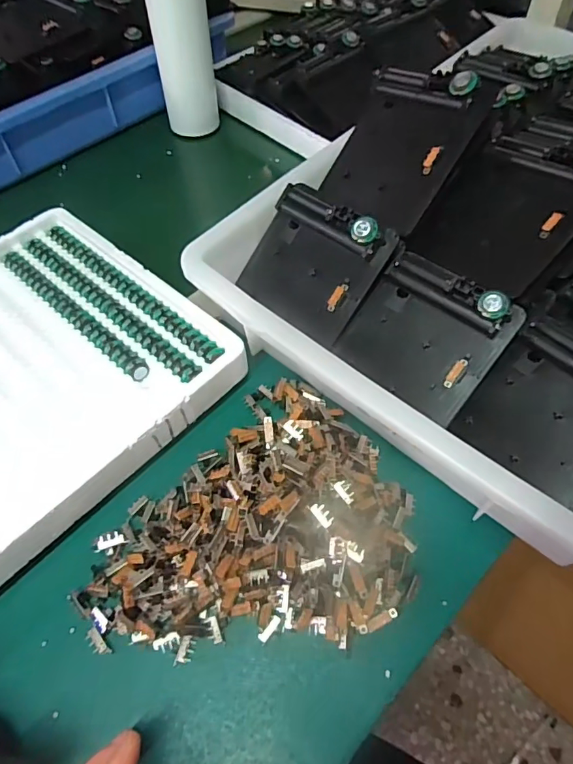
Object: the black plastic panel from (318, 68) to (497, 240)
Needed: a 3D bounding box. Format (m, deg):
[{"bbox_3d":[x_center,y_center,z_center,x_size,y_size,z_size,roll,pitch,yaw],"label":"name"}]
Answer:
[{"bbox_3d":[0.091,-0.193,0.407,0.105,0.023,0.128,35,101,33],"label":"black plastic panel"}]

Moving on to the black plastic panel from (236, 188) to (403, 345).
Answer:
[{"bbox_3d":[0.022,-0.099,0.400,0.108,0.020,0.098,36,107,26],"label":"black plastic panel"}]

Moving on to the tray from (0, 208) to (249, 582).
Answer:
[{"bbox_3d":[-0.238,-0.005,0.385,0.291,0.033,0.315,38,66,24],"label":"tray"}]

